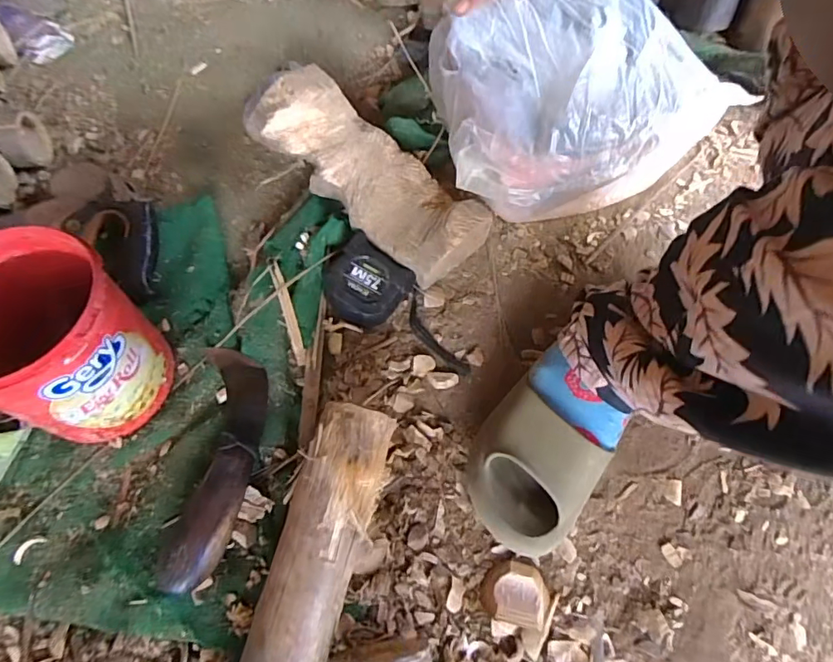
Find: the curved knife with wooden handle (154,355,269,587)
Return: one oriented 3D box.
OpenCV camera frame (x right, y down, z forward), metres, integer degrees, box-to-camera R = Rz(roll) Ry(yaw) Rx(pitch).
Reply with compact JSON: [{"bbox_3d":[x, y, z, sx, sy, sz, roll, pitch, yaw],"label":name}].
[{"bbox_3d":[-0.178,0.112,0.451,0.062,0.028,0.214,2,52,0],"label":"curved knife with wooden handle"}]

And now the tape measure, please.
[{"bbox_3d":[-0.057,-0.049,0.542,0.091,0.044,0.083,34,69,14],"label":"tape measure"}]

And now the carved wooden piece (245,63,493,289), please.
[{"bbox_3d":[-0.057,-0.176,0.575,0.292,0.089,0.110,41,72,15],"label":"carved wooden piece"}]

